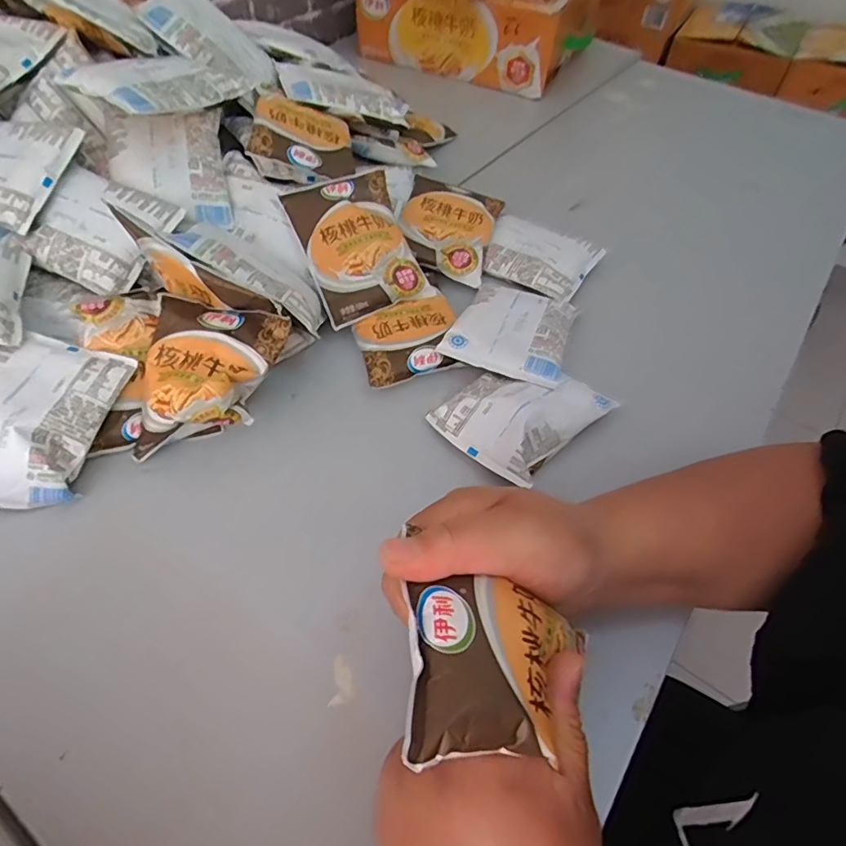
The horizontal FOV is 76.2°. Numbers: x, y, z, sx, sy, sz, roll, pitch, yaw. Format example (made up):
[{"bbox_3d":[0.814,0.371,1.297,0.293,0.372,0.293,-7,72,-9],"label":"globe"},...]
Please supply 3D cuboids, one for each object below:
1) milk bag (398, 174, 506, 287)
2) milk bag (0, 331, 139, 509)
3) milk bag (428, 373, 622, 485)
[{"bbox_3d":[0.024,-0.199,0.543,0.094,0.027,0.115,15,53,7],"label":"milk bag"},{"bbox_3d":[-0.264,0.000,0.364,0.093,0.042,0.122,11,55,4],"label":"milk bag"},{"bbox_3d":[0.077,-0.014,0.411,0.089,0.023,0.114,39,60,23],"label":"milk bag"}]

